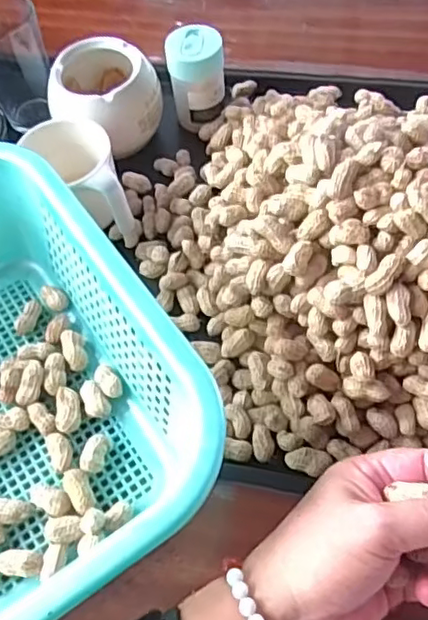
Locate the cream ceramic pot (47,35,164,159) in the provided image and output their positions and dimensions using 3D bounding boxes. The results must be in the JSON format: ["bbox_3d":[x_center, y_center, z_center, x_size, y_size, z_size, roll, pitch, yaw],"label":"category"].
[{"bbox_3d":[-0.097,-0.190,0.531,0.095,0.064,0.089,-2,60,4],"label":"cream ceramic pot"}]

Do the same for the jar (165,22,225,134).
[{"bbox_3d":[-0.015,-0.209,0.530,0.047,0.064,0.047,-2,60,4],"label":"jar"}]

